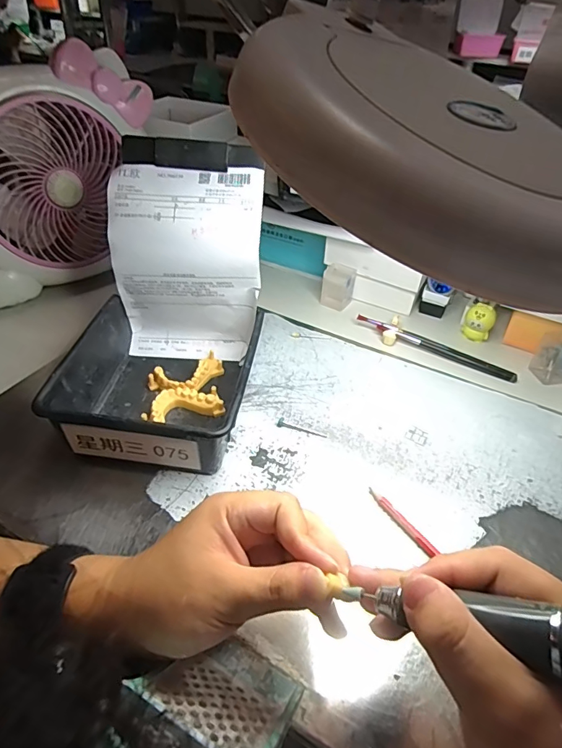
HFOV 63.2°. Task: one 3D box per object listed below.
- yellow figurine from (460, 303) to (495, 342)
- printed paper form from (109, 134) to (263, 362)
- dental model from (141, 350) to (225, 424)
[{"bbox_3d":[0.240,-0.062,0.555,0.031,0.045,0.025,26,46,23],"label":"yellow figurine"},{"bbox_3d":[-0.095,-0.110,0.475,0.148,0.189,0.076,5,41,2],"label":"printed paper form"},{"bbox_3d":[-0.097,0.010,0.465,0.074,0.019,0.103,-4,42,-9],"label":"dental model"}]

